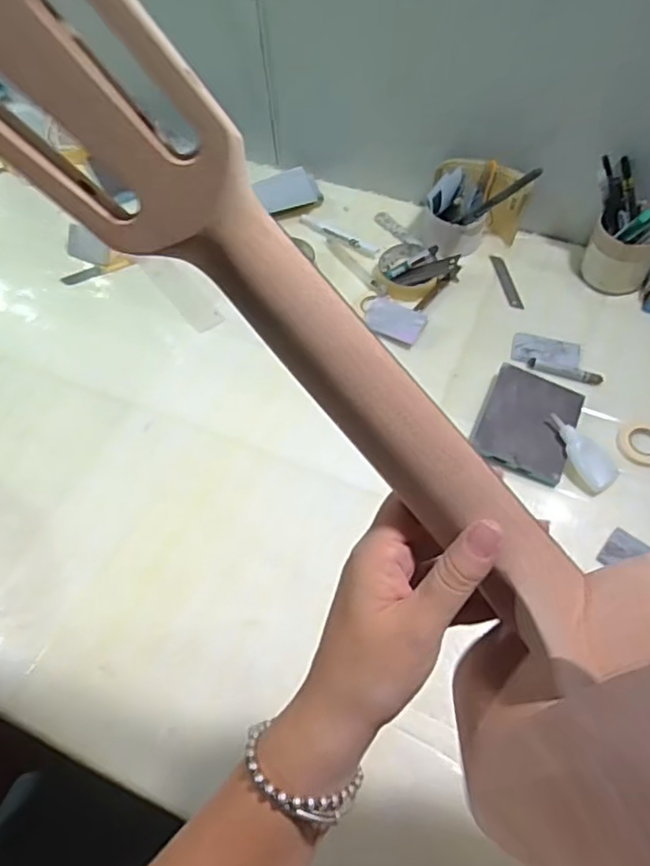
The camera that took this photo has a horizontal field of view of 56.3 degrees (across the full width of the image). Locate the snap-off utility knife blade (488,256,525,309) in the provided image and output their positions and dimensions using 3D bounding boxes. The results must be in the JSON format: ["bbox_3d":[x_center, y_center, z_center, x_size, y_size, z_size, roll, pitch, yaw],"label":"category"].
[{"bbox_3d":[0.233,-0.195,0.784,0.019,0.004,0.097,-9,58,-7],"label":"snap-off utility knife blade"}]

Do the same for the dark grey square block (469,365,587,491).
[{"bbox_3d":[0.219,-0.013,0.655,0.095,0.022,0.125,22,62,16],"label":"dark grey square block"}]

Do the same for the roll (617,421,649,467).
[{"bbox_3d":[0.342,0.013,0.653,0.059,0.013,0.055,-1,58,2],"label":"roll"}]

